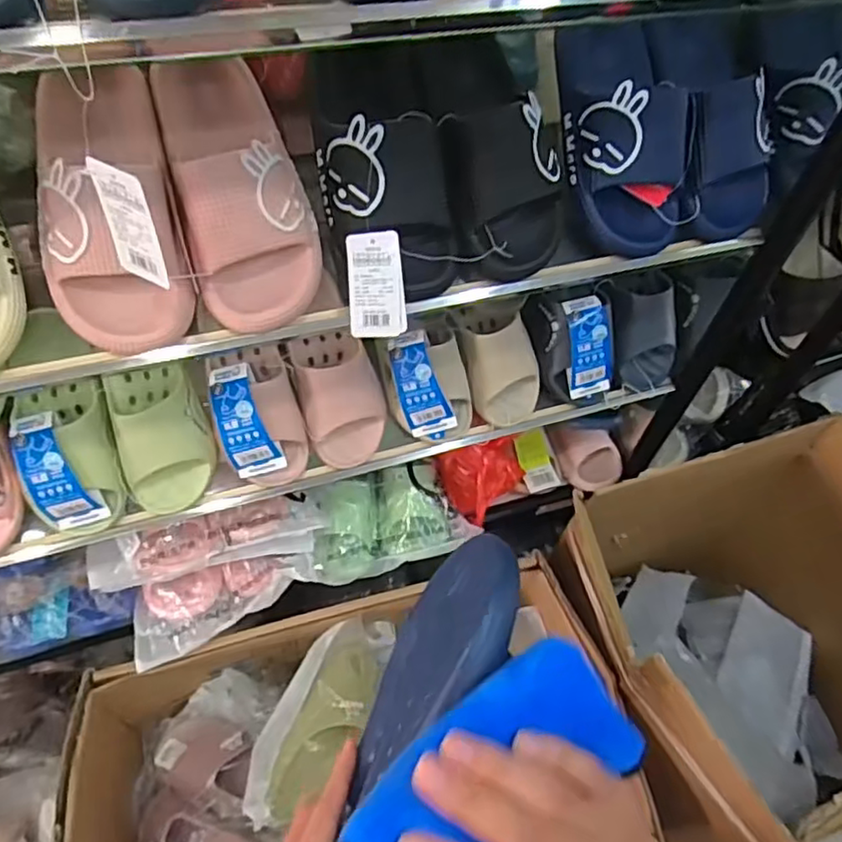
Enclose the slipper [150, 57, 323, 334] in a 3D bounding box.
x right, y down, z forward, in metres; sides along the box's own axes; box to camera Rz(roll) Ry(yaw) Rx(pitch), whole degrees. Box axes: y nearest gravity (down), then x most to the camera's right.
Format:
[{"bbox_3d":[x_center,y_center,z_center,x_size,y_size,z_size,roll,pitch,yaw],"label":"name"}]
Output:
[{"bbox_3d":[-0.155,-0.204,0.552,0.105,0.069,0.234,-15,86,-16],"label":"slipper"}]

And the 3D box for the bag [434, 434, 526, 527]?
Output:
[{"bbox_3d":[0.103,0.082,0.999,0.132,0.091,0.111,-8,55,-12],"label":"bag"}]

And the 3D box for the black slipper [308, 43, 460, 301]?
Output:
[{"bbox_3d":[-0.034,-0.226,0.589,0.114,0.229,0.090,-10,14,-6],"label":"black slipper"}]

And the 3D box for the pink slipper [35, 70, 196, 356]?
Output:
[{"bbox_3d":[-0.253,-0.175,0.525,0.105,0.056,0.229,-7,94,-10],"label":"pink slipper"}]

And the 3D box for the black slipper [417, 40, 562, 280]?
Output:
[{"bbox_3d":[0.073,-0.253,0.598,0.106,0.063,0.224,-18,91,-18],"label":"black slipper"}]

